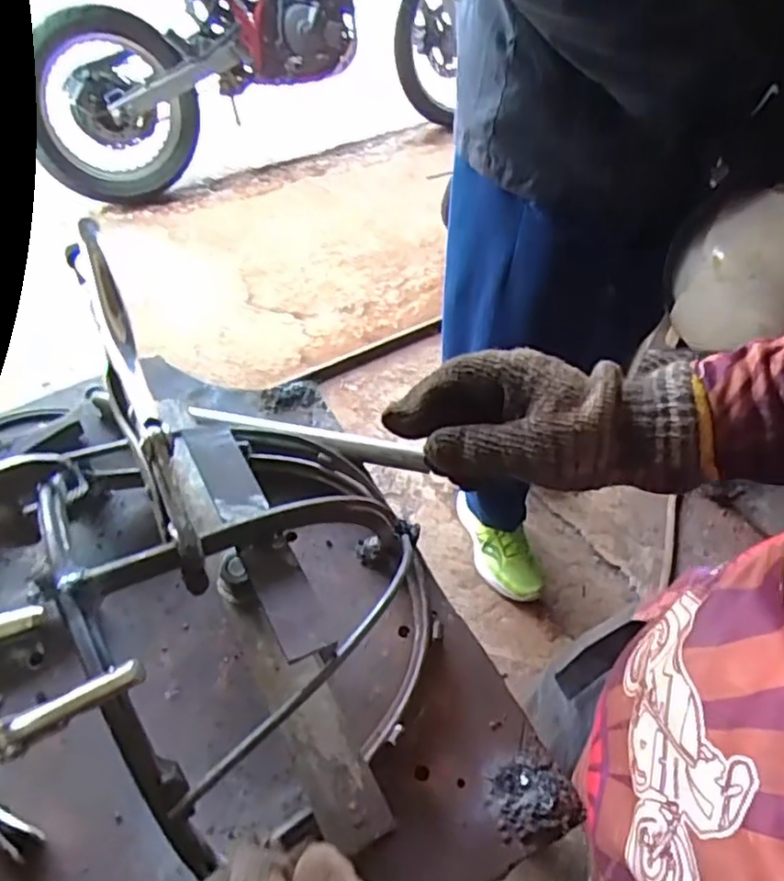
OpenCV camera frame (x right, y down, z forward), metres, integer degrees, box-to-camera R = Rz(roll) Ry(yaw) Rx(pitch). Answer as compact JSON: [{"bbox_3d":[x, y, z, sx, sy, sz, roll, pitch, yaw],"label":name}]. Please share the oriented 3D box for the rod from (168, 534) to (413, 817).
[{"bbox_3d":[-0.031,0.102,0.314,0.027,0.006,0.176,-8,27,44],"label":"rod"}]

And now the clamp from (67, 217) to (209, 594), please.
[{"bbox_3d":[-0.130,-0.024,0.329,0.020,0.042,0.209,-19,66,-20],"label":"clamp"}]

